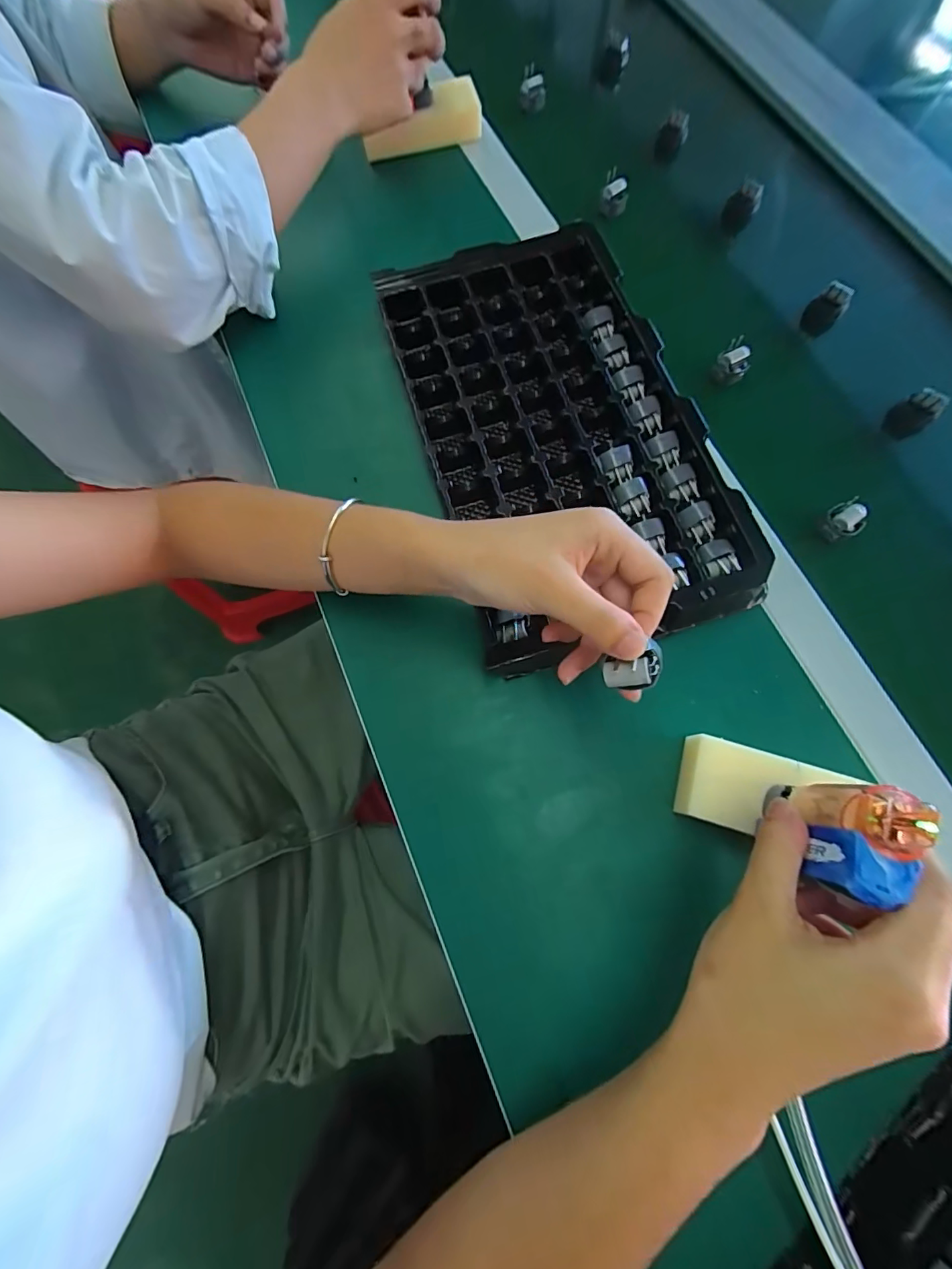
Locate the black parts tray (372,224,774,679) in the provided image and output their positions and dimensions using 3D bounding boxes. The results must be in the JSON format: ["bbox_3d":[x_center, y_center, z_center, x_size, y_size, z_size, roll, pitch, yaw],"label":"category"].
[{"bbox_3d":[0.060,-0.161,0.367,0.199,0.034,0.356,-16,75,-3],"label":"black parts tray"}]

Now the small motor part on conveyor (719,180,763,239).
[{"bbox_3d":[0.260,-0.420,0.459,0.030,0.034,0.027,27,77,8],"label":"small motor part on conveyor"}]

